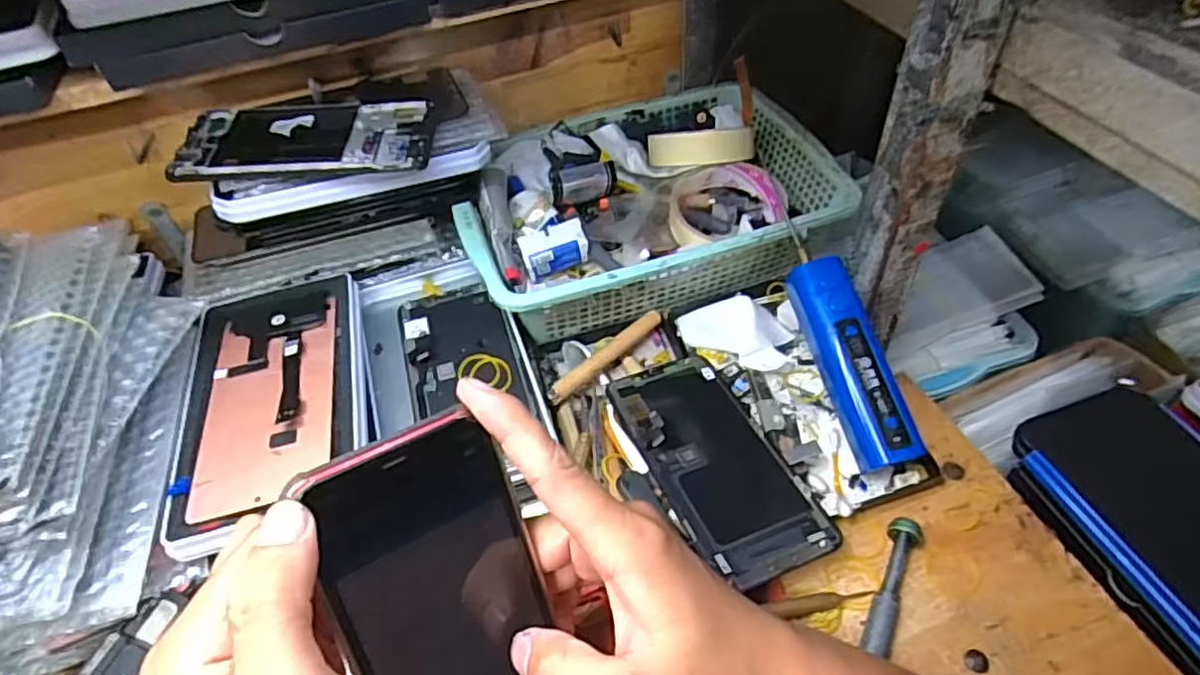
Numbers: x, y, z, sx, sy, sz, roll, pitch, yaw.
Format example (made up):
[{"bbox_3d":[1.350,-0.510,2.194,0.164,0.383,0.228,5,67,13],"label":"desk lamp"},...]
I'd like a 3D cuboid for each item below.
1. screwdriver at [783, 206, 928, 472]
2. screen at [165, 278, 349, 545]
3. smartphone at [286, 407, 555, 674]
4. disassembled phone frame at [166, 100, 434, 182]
[{"bbox_3d":[0.150,-0.001,0.414,0.031,0.030,0.161,-13,69,-8],"label":"screwdriver"},{"bbox_3d":[-0.194,0.028,0.393,0.094,0.008,0.169,-14,49,-7],"label":"screen"},{"bbox_3d":[-0.057,0.107,0.258,0.071,0.152,0.011,-24,19,-28],"label":"smartphone"},{"bbox_3d":[-0.183,-0.124,0.421,0.151,0.011,0.073,-8,49,-1],"label":"disassembled phone frame"}]

